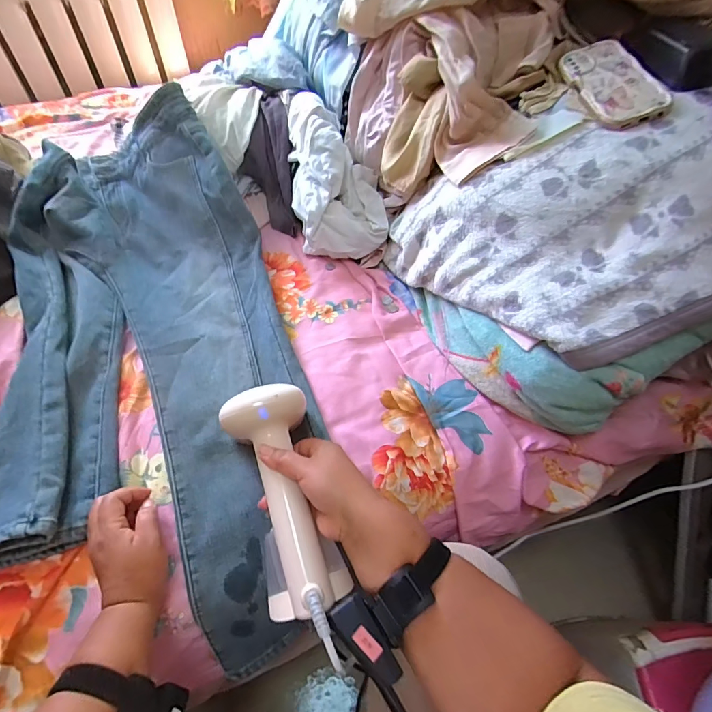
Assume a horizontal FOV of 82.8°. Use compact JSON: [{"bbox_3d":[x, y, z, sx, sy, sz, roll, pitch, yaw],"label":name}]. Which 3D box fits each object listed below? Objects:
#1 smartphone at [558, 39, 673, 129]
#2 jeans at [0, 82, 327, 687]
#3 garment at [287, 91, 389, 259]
[{"bbox_3d":[0.348,-0.367,0.543,0.091,0.017,0.171,-16,59,9],"label":"smartphone"},{"bbox_3d":[-0.290,-0.021,0.589,0.368,0.152,0.844,-14,63,-12],"label":"jeans"},{"bbox_3d":[-0.049,-0.338,0.723,0.157,0.098,0.340,-15,83,-13],"label":"garment"}]

